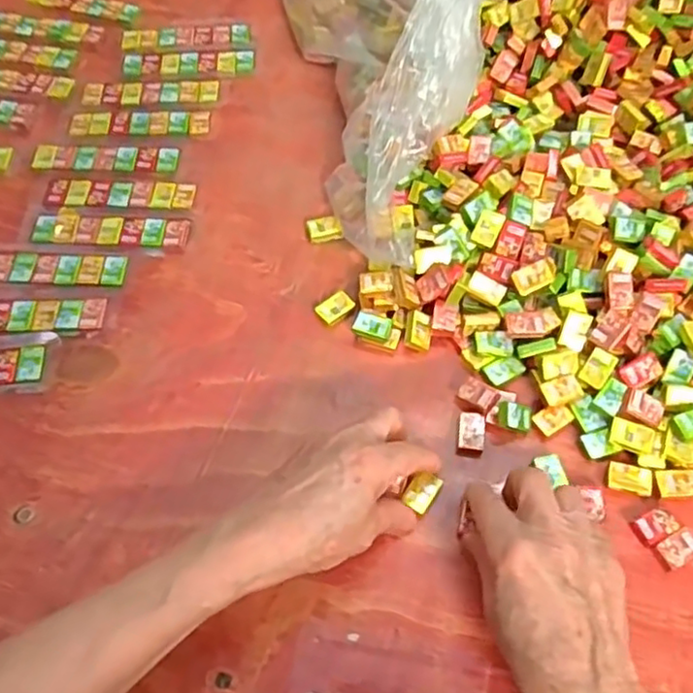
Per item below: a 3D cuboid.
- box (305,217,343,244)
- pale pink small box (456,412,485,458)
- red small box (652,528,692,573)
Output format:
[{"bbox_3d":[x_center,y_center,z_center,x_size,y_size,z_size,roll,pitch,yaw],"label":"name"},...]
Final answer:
[{"bbox_3d":[-0.017,-0.089,0.504,0.026,0.006,0.019,-11,61,-6],"label":"box"},{"bbox_3d":[0.081,0.057,0.425,0.017,0.010,0.027,6,61,4],"label":"pale pink small box"},{"bbox_3d":[0.196,0.120,0.385,0.026,0.009,0.015,-26,64,-14],"label":"red small box"}]

